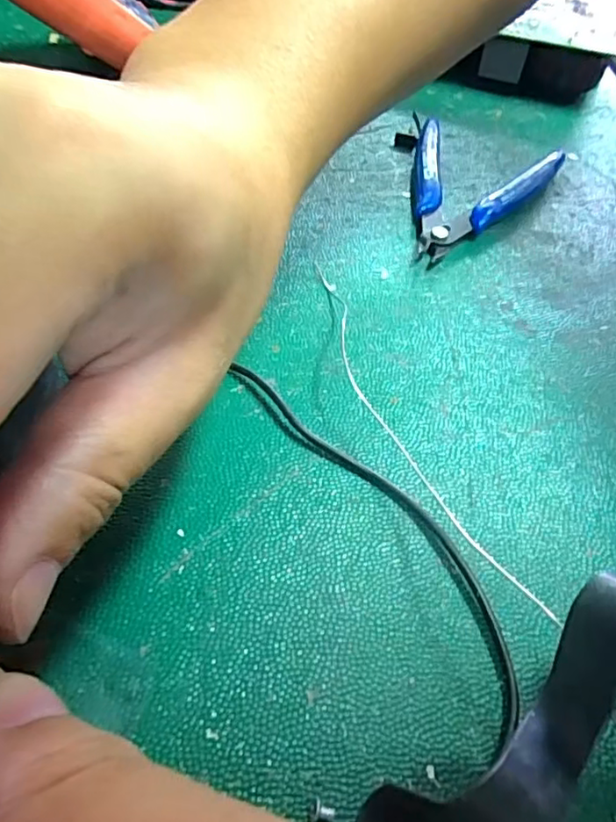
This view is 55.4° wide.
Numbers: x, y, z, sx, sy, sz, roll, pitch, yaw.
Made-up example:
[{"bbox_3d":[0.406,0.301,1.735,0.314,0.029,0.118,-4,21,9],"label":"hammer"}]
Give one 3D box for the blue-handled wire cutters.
[{"bbox_3d":[0.079,-0.111,0.295,0.073,0.013,0.111,22,53,13],"label":"blue-handled wire cutters"}]

